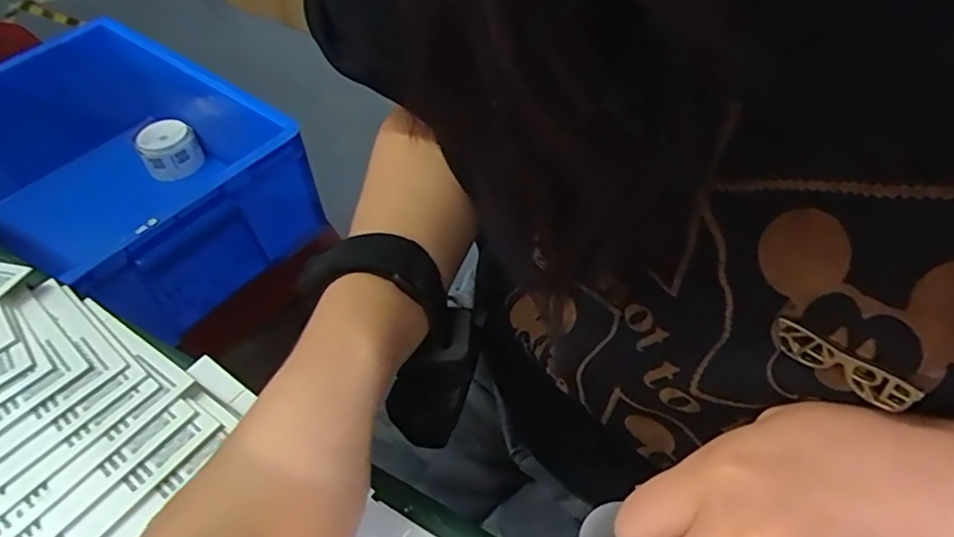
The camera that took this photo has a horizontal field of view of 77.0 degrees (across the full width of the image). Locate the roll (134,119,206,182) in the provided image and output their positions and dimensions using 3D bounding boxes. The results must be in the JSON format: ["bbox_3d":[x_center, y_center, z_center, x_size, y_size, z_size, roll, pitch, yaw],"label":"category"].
[{"bbox_3d":[-0.397,-0.153,0.776,0.069,0.049,0.064,-2,50,2],"label":"roll"}]

